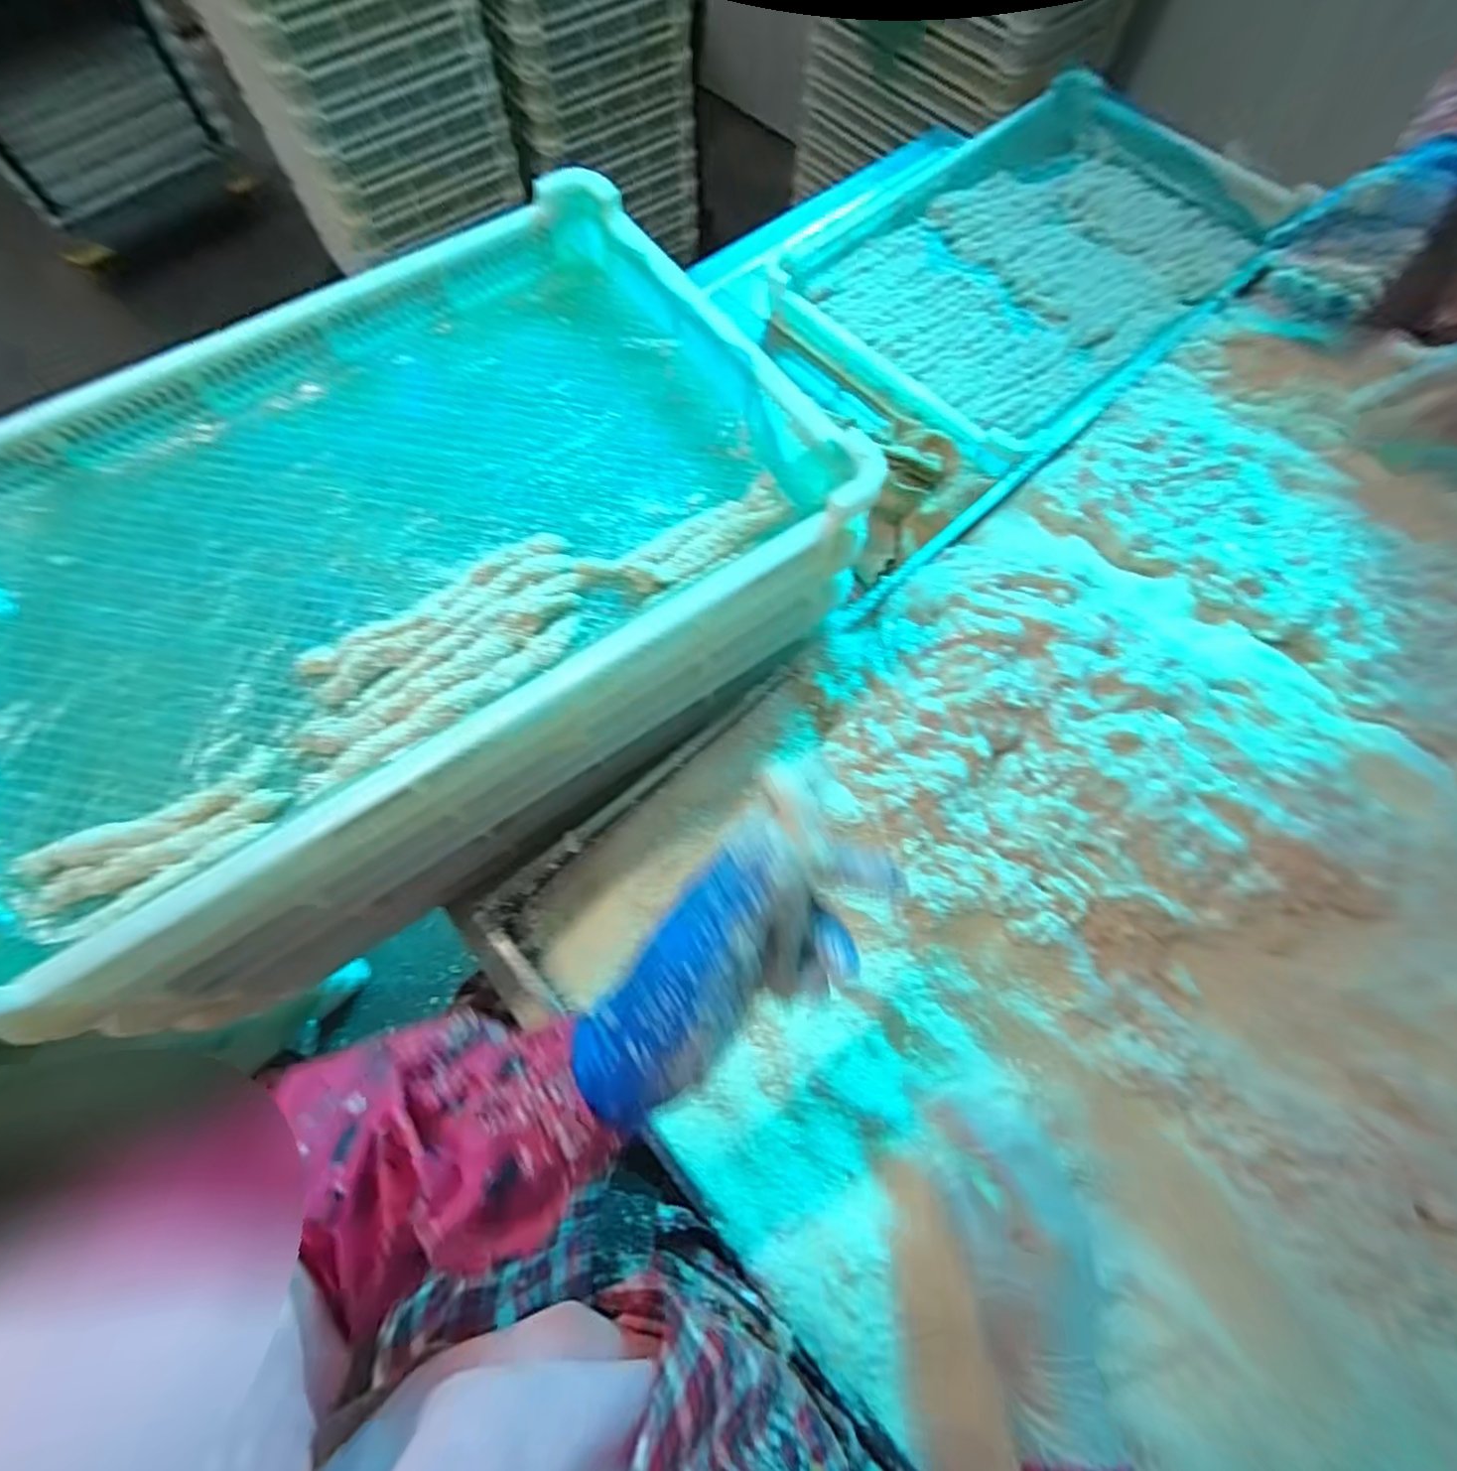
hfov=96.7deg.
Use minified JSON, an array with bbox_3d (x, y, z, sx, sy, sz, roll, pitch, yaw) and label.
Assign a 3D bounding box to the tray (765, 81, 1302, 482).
[{"bbox_3d":[0.395,-0.616,0.803,0.689,0.046,0.414,-41,73,-15],"label":"tray"}]

